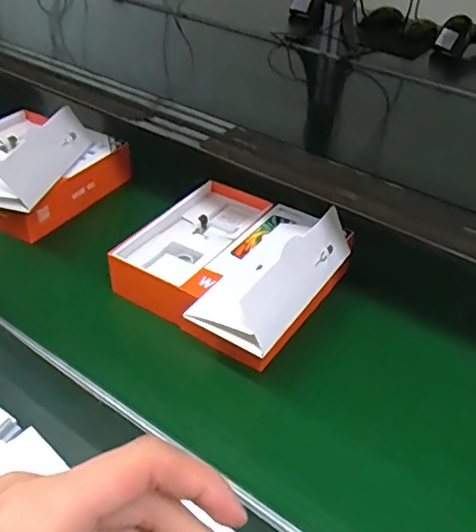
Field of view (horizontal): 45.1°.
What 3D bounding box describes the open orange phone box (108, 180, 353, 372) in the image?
[{"bbox_3d":[0.000,-0.022,0.598,0.209,0.098,0.239,24,49,25],"label":"open orange phone box"}]

